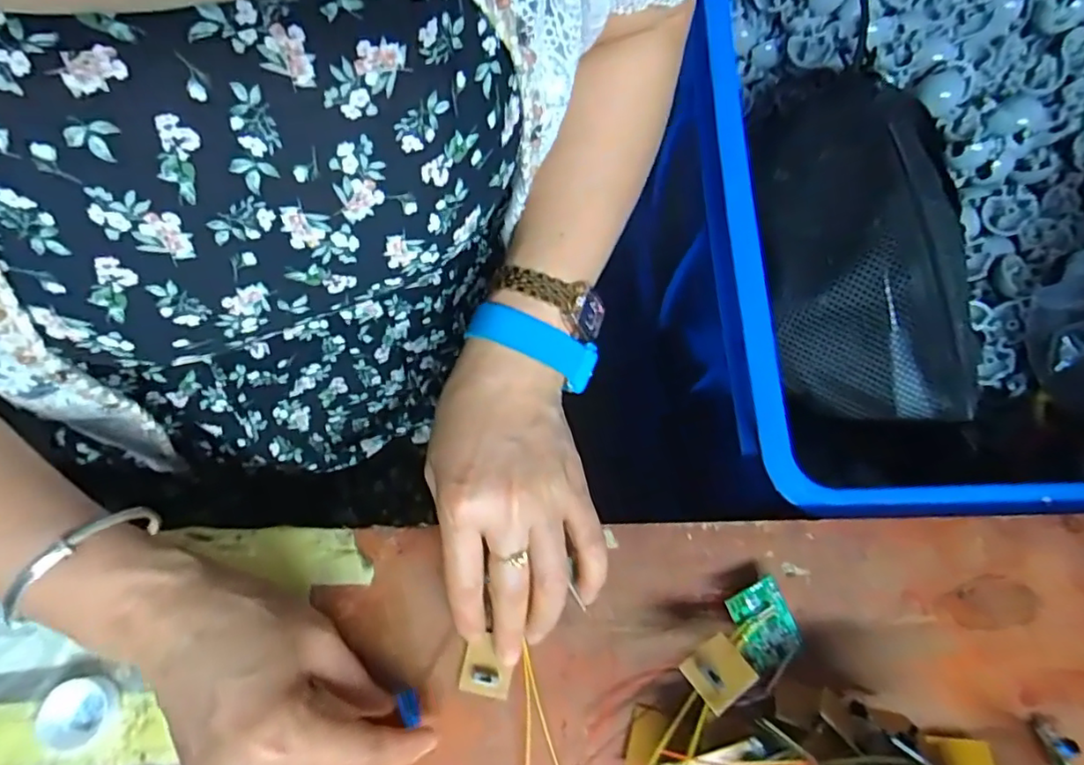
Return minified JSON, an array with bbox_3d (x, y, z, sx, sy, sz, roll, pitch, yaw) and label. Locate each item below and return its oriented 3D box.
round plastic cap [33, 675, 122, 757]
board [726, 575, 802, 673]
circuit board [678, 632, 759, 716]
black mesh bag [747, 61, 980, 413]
[{"bbox_3d":[-0.224,0.159,0.286,0.036,0.015,0.031,-18,75,-7],"label":"round plastic cap"},{"bbox_3d":[0.115,0.127,0.314,0.033,0.005,0.041,-23,87,-10],"label":"board"},{"bbox_3d":[0.084,0.137,0.285,0.029,0.006,0.026,-27,51,-26],"label":"circuit board"},{"bbox_3d":[0.216,-0.098,0.419,0.121,0.090,0.249,-9,75,-4],"label":"black mesh bag"}]

